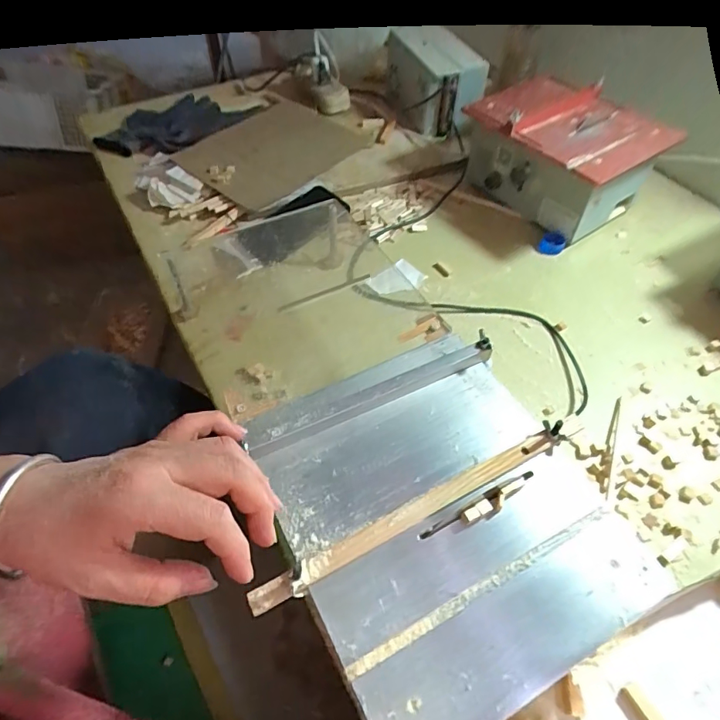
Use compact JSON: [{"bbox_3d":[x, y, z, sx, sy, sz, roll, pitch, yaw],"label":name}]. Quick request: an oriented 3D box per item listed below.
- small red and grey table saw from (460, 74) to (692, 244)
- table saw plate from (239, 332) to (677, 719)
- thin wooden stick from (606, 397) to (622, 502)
[{"bbox_3d":[0.278,-0.295,0.708,0.183,0.131,0.239,-30,58,-20],"label":"small red and grey table saw"},{"bbox_3d":[0.055,0.105,0.363,0.232,0.023,0.255,-23,56,-16],"label":"table saw plate"},{"bbox_3d":[0.259,0.086,0.498,0.005,0.004,0.125,19,55,15],"label":"thin wooden stick"}]

